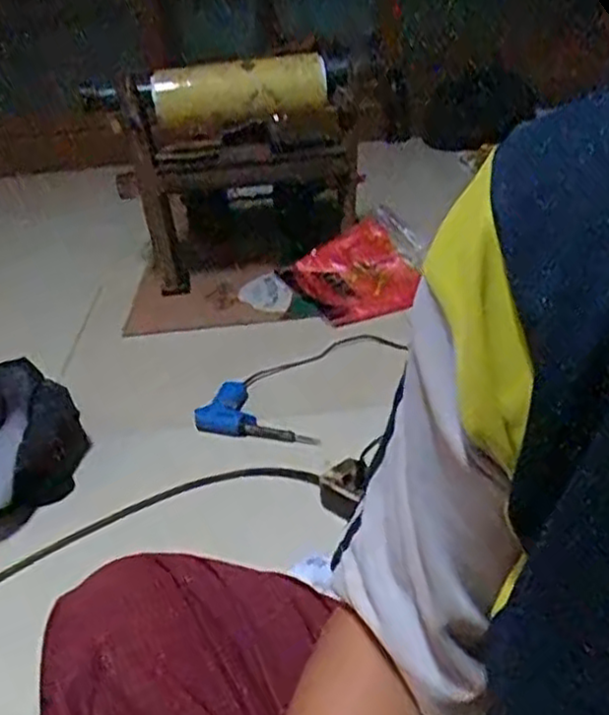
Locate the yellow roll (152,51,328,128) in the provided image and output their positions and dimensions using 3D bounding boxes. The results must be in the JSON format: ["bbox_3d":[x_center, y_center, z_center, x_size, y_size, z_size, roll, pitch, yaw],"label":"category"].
[{"bbox_3d":[-0.105,-0.473,1.287,0.085,0.105,0.425,15,33,33],"label":"yellow roll"}]

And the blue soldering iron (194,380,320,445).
[{"bbox_3d":[-0.080,0.094,0.990,0.105,0.039,0.193,-23,32,-31],"label":"blue soldering iron"}]

